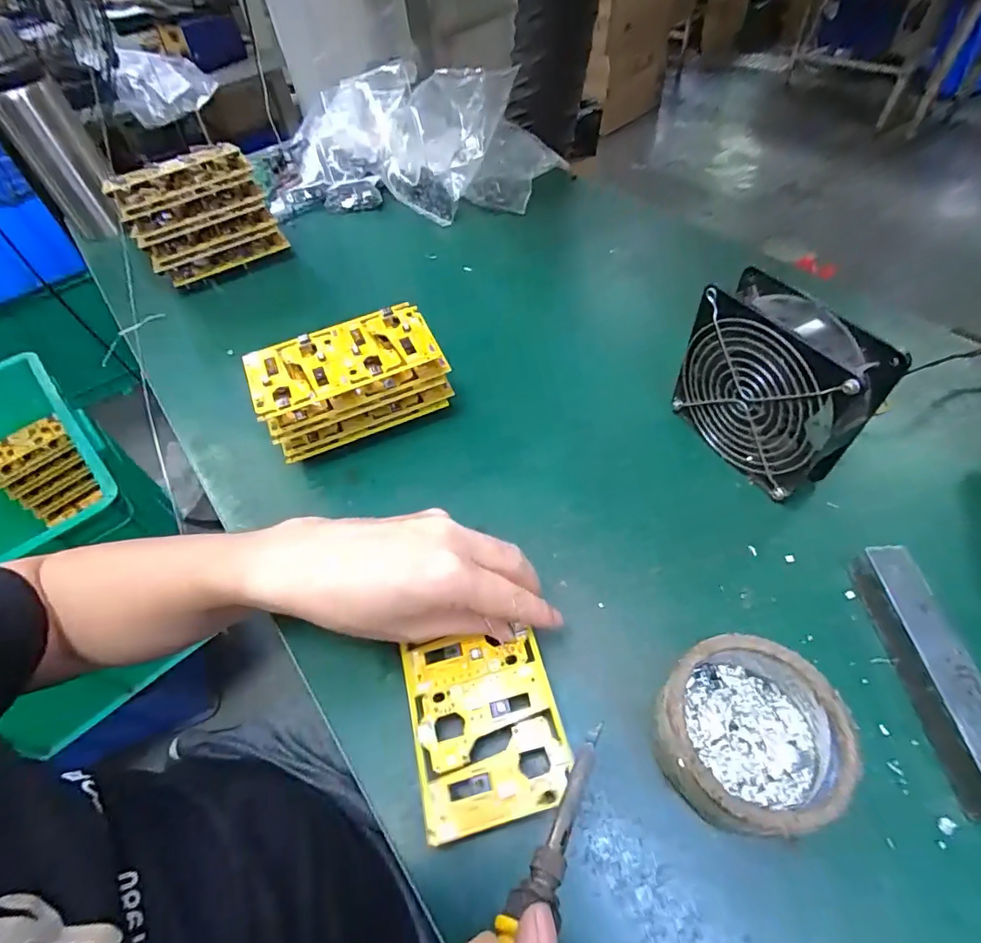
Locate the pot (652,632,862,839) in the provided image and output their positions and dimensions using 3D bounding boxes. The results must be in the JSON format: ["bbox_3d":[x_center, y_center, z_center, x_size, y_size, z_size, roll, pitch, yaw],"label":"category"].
[{"bbox_3d":[0.131,0.133,0.256,0.085,0.042,0.081,-3,52,3],"label":"pot"}]

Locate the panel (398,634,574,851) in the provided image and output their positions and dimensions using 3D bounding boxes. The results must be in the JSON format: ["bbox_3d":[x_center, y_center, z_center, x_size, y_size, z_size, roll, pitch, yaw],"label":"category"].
[{"bbox_3d":[-0.003,0.137,0.276,0.079,0.008,0.095,-11,51,-9],"label":"panel"}]

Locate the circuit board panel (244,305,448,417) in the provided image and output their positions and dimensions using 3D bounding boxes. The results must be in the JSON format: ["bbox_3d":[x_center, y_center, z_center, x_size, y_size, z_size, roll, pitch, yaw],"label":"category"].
[{"bbox_3d":[-0.115,-0.089,0.390,0.142,0.016,0.073,-22,53,-11],"label":"circuit board panel"}]

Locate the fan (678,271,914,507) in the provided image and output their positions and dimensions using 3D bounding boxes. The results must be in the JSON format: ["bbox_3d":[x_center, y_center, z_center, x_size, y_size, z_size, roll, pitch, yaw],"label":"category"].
[{"bbox_3d":[0.195,-0.056,0.354,0.049,0.119,0.121,-28,55,-15],"label":"fan"}]

